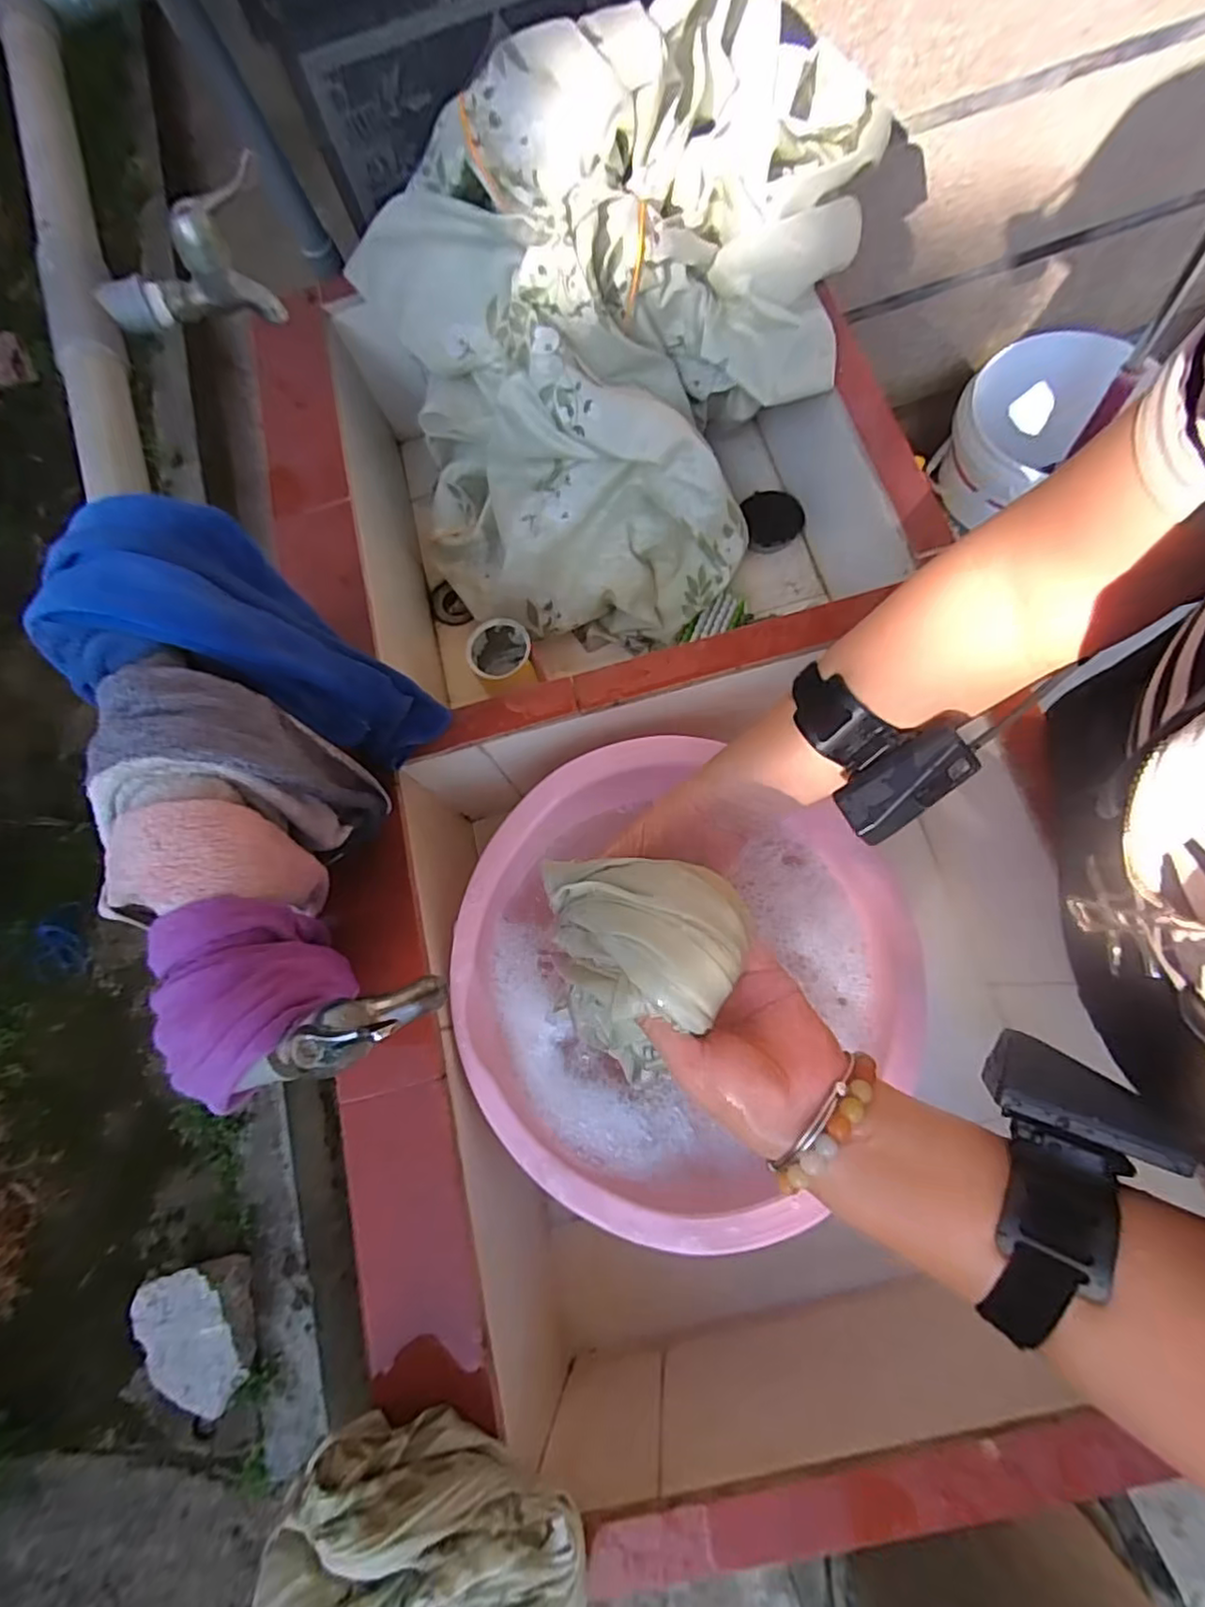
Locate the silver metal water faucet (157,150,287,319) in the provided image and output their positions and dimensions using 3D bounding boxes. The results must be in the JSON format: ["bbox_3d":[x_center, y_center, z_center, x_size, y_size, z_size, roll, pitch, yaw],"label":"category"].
[{"bbox_3d":[-0.241,-0.340,0.398,0.082,0.075,0.021,-33,73,-4],"label":"silver metal water faucet"}]

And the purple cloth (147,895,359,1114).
[{"bbox_3d":[-0.177,0.103,0.340,0.063,0.107,0.087,-39,74,-5],"label":"purple cloth"}]

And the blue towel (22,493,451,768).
[{"bbox_3d":[-0.223,-0.097,0.438,0.085,0.257,0.103,-23,70,18],"label":"blue towel"}]

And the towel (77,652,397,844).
[{"bbox_3d":[-0.214,-0.015,0.390,0.086,0.168,0.082,-2,74,6],"label":"towel"}]

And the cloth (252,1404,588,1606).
[{"bbox_3d":[-0.097,0.409,0.352,0.170,0.053,0.085,11,75,9],"label":"cloth"}]

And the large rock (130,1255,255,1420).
[{"bbox_3d":[-0.709,0.919,1.093,0.176,0.092,0.220,-15,73,2],"label":"large rock"}]

